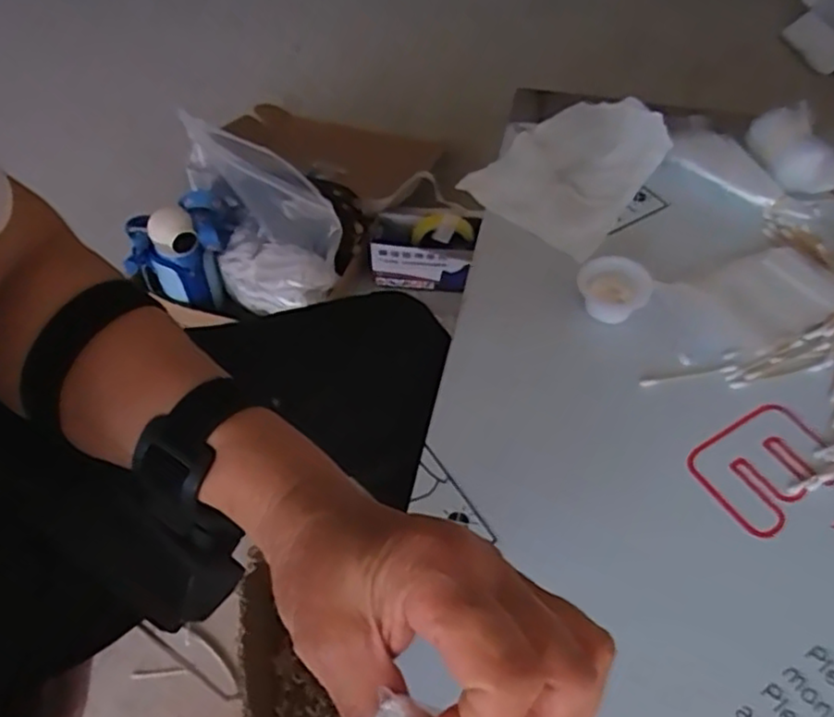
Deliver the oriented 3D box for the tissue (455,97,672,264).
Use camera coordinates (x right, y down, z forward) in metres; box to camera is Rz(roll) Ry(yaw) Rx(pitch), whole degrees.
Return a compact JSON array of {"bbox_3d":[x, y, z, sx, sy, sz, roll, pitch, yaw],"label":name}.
[{"bbox_3d":[0.144,-0.186,0.629,0.156,0.045,0.187,36,61,25],"label":"tissue"}]

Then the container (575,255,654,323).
[{"bbox_3d":[0.153,-0.055,0.536,0.047,0.023,0.051,-1,53,1],"label":"container"}]

